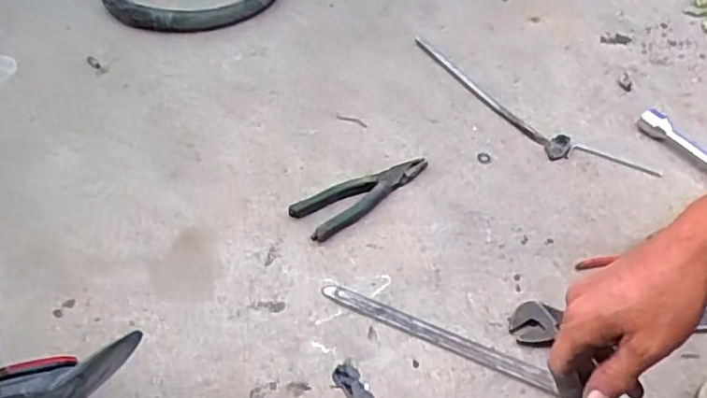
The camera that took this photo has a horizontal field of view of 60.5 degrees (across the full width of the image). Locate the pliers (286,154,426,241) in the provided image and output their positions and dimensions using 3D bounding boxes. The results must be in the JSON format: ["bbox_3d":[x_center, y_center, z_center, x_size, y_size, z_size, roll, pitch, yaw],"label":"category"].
[{"bbox_3d":[0.015,-0.010,0.754,0.193,0.020,0.058,-30,55,-26],"label":"pliers"}]

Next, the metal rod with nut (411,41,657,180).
[{"bbox_3d":[0.235,-0.130,0.883,0.420,0.023,0.073,36,56,27],"label":"metal rod with nut"}]

